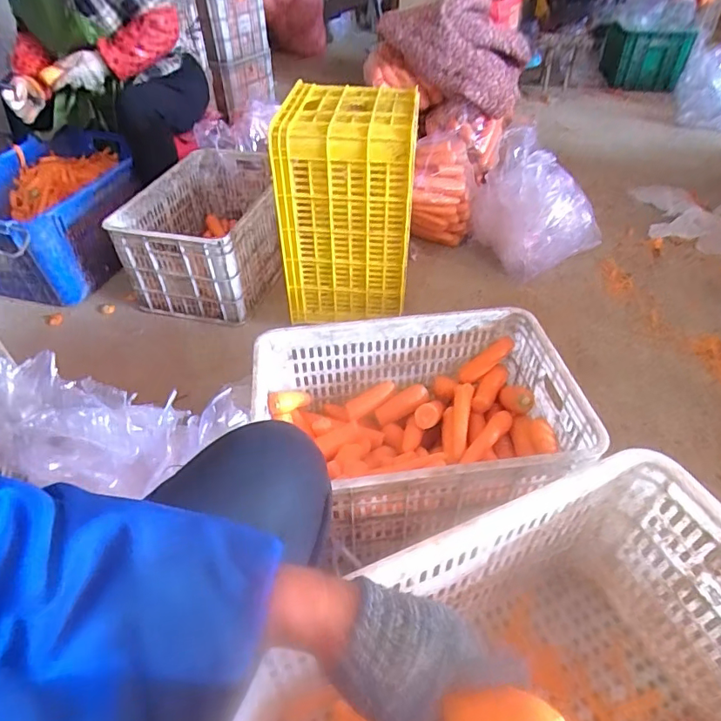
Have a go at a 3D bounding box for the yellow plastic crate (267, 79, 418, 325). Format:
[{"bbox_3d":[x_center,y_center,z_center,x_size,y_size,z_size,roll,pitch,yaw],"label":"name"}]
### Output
[{"bbox_3d":[-0.026,-0.386,1.241,0.300,0.452,0.276,3,44,5],"label":"yellow plastic crate"}]

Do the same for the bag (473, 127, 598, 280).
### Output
[{"bbox_3d":[0.501,-0.484,1.498,0.264,0.281,0.350,-17,46,-14],"label":"bag"}]

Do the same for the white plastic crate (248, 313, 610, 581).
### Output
[{"bbox_3d":[0.097,0.142,0.913,0.502,0.303,0.346,-7,44,-4],"label":"white plastic crate"}]

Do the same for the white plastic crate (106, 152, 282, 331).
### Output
[{"bbox_3d":[-0.426,-0.386,1.499,0.387,0.266,0.526,6,45,9],"label":"white plastic crate"}]

